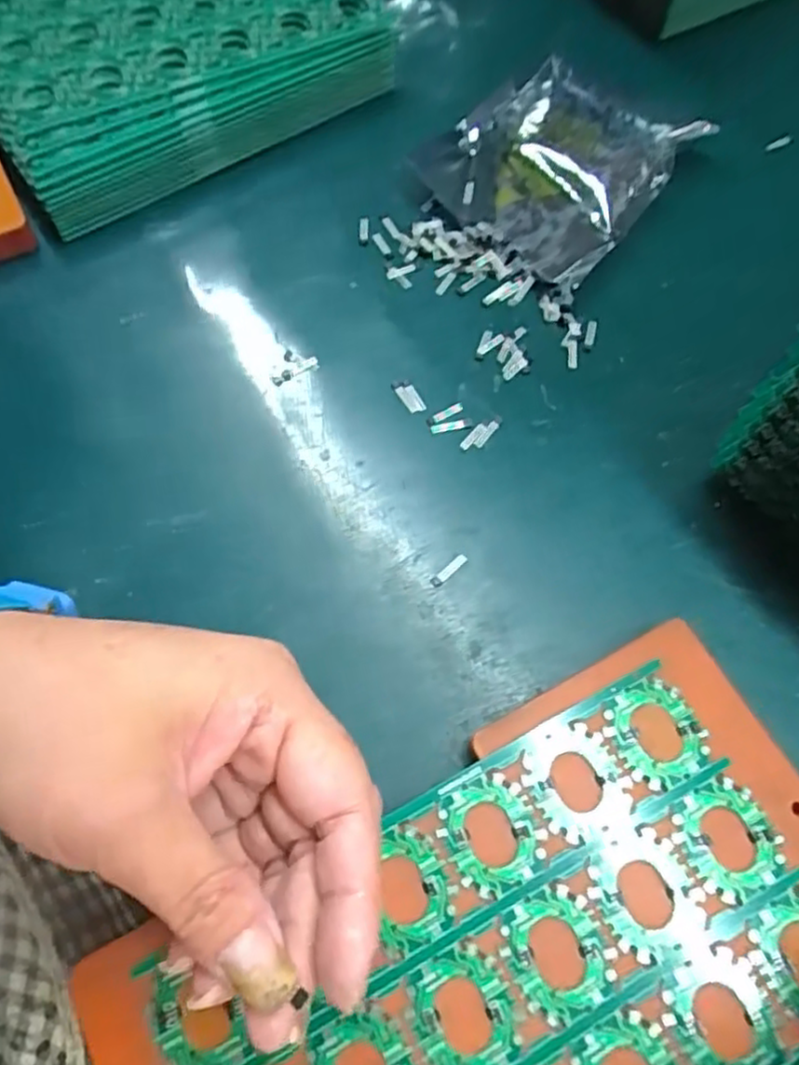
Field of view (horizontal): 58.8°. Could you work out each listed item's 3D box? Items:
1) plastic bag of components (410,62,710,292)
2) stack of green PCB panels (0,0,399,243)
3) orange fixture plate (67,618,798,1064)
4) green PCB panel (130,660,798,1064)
[{"bbox_3d":[0.078,-0.194,0.367,0.114,0.022,0.125,37,71,16],"label":"plastic bag of components"},{"bbox_3d":[-0.120,-0.260,0.385,0.213,0.041,0.138,-34,71,-12],"label":"stack of green PCB panels"},{"bbox_3d":[0.034,0.139,0.217,0.235,0.007,0.135,-27,67,-10],"label":"orange fixture plate"},{"bbox_3d":[0.034,0.140,0.218,0.199,0.004,0.119,-28,68,-11],"label":"green PCB panel"}]

